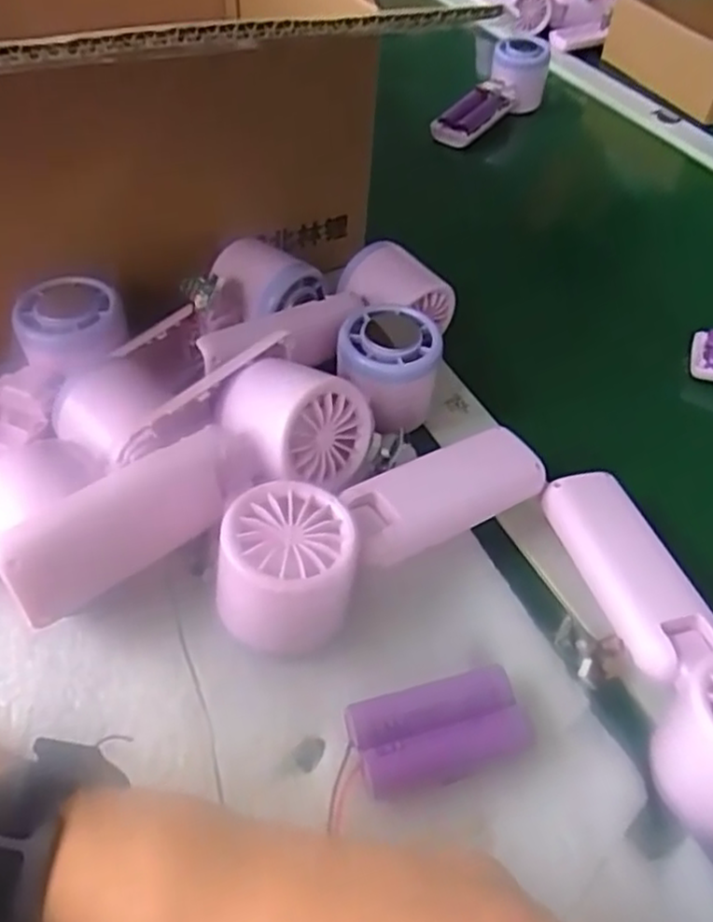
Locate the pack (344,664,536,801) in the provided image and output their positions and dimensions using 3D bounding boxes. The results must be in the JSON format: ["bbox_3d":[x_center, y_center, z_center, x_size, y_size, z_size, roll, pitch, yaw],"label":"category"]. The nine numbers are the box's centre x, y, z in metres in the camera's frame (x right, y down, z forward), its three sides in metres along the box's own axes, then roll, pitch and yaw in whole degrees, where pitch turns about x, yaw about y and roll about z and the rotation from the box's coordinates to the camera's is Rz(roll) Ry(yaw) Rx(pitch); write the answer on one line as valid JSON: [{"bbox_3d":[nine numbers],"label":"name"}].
[{"bbox_3d":[0.032,0.105,0.281,0.067,0.017,0.034,-11,49,-13],"label":"pack"}]

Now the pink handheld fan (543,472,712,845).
[{"bbox_3d":[0.133,0.069,0.304,0.060,0.045,0.168,-5,48,-8],"label":"pink handheld fan"}]

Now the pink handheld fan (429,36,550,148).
[{"bbox_3d":[0.135,-0.370,0.722,0.048,0.058,0.164,30,52,22],"label":"pink handheld fan"}]

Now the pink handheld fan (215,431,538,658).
[{"bbox_3d":[0.011,0.026,0.323,0.173,0.055,0.055,-29,55,-27],"label":"pink handheld fan"}]

